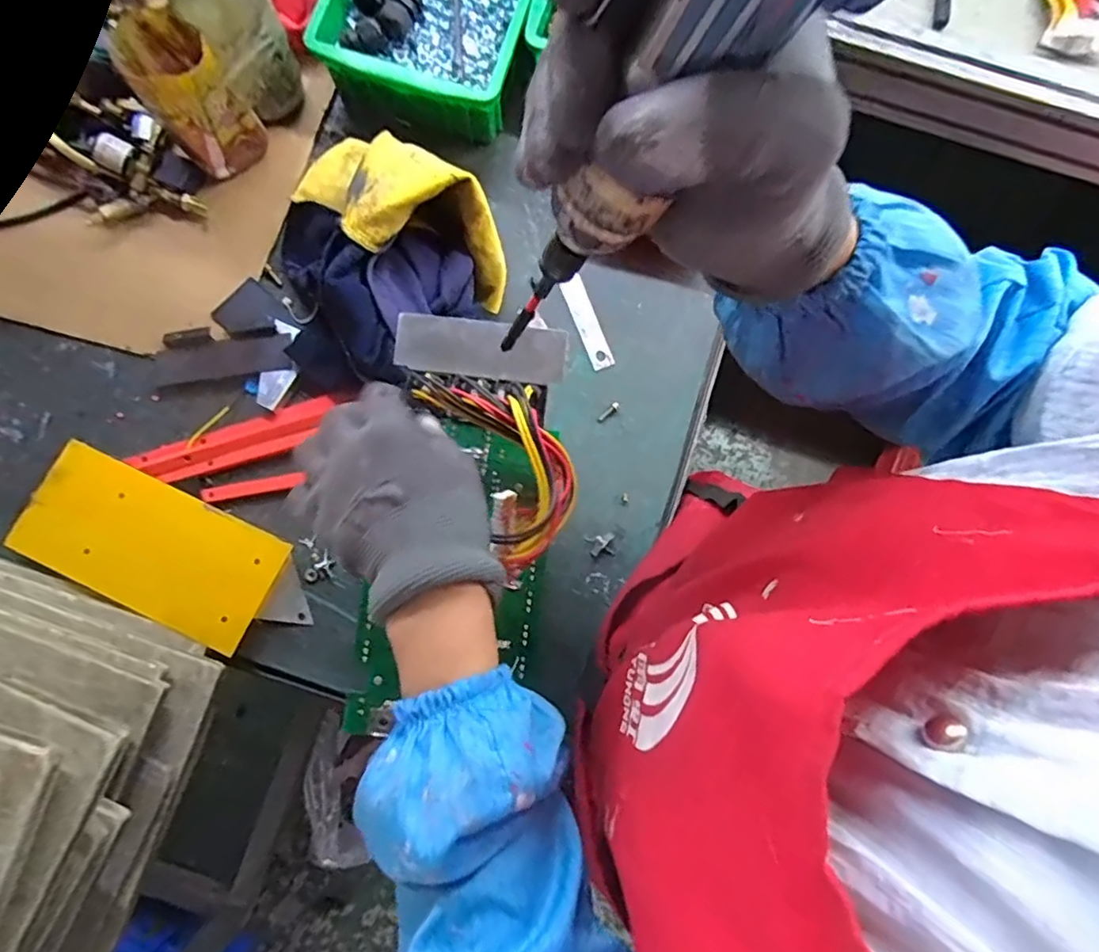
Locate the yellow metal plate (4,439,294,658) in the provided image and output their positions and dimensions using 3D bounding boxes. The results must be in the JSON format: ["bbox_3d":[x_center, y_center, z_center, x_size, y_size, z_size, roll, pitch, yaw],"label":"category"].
[{"bbox_3d":[-0.345,0.059,0.522,0.214,0.011,0.101,26,78,1],"label":"yellow metal plate"}]

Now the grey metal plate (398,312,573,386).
[{"bbox_3d":[-0.050,-0.093,0.441,0.122,0.004,0.042,7,94,2],"label":"grey metal plate"}]

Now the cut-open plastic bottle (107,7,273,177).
[{"bbox_3d":[-0.306,-0.325,0.529,0.067,0.120,0.071,0,82,-1],"label":"cut-open plastic bottle"}]

